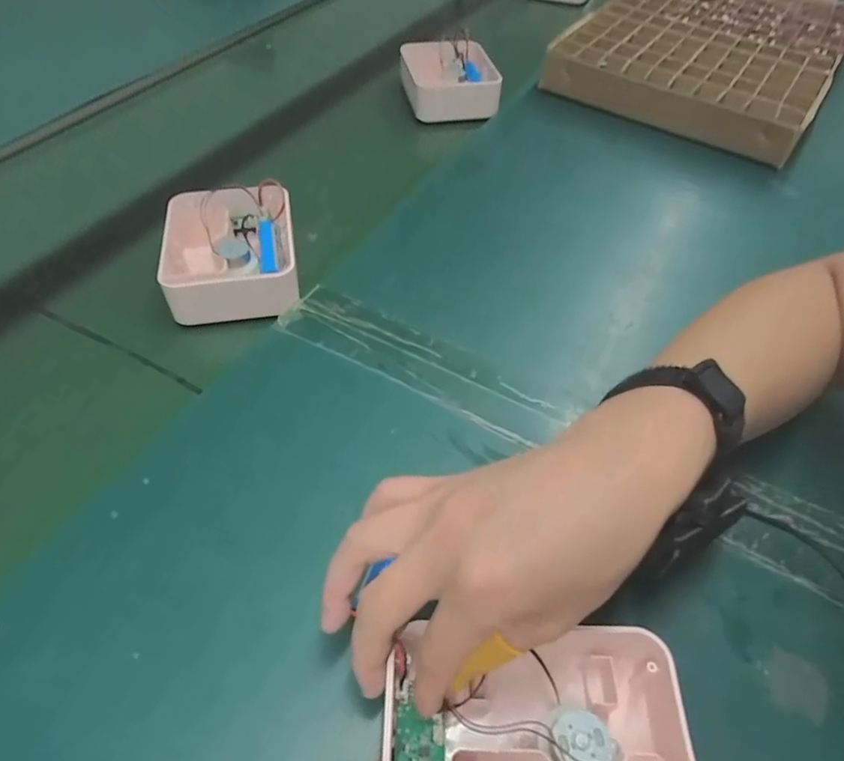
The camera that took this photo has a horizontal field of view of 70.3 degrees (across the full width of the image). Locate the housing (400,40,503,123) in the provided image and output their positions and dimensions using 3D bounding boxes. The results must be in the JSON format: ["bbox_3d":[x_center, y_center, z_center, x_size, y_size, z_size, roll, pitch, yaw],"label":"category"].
[{"bbox_3d":[0.031,-0.353,0.702,0.101,0.048,0.122,-7,51,-8],"label":"housing"}]

